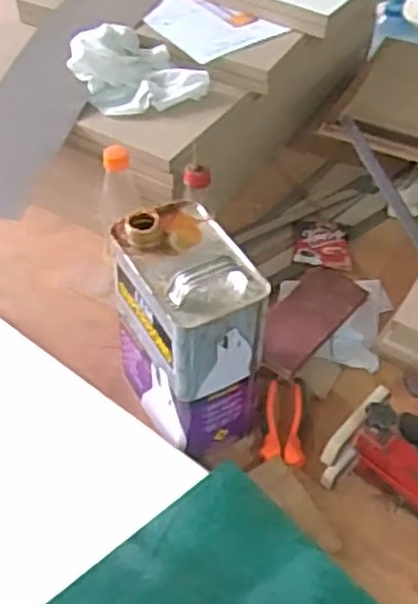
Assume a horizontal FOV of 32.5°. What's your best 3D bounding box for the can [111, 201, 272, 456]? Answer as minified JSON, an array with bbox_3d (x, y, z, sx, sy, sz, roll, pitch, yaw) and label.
[{"bbox_3d":[-0.024,0.033,0.790,0.111,0.243,0.164,-25,52,-22],"label":"can"}]

